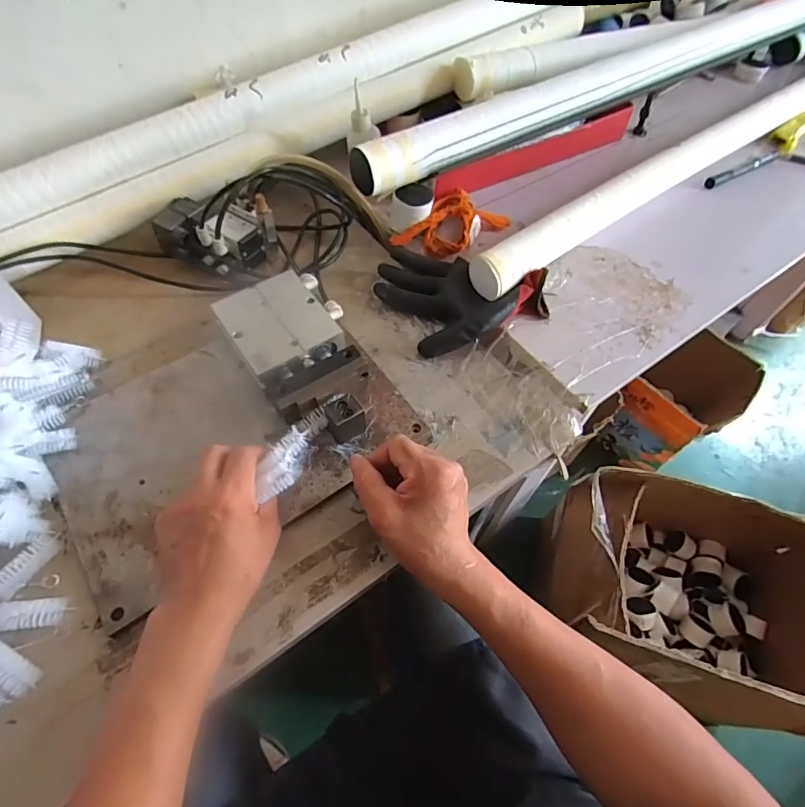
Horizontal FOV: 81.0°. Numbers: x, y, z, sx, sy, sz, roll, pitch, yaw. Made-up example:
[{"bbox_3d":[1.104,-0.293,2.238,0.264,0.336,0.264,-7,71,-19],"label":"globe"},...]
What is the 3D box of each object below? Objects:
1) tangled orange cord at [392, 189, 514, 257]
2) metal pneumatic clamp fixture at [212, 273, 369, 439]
[{"bbox_3d":[0.065,-0.225,0.593,0.130,0.028,0.087,-40,67,-23],"label":"tangled orange cord"},{"bbox_3d":[-0.100,-0.051,0.479,0.111,0.042,0.196,-28,63,-18],"label":"metal pneumatic clamp fixture"}]

